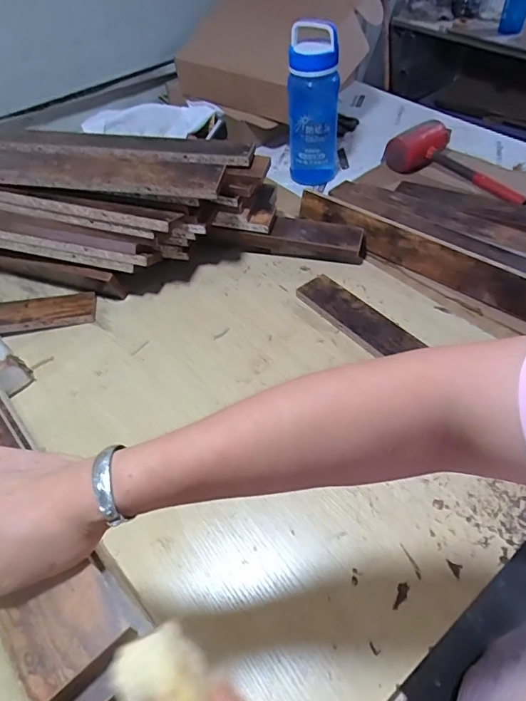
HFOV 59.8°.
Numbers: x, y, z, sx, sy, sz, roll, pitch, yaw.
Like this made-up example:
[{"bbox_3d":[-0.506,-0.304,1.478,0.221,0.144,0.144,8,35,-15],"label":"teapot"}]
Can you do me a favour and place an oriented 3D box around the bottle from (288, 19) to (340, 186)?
[{"bbox_3d":[0.104,-0.492,0.936,0.103,0.285,0.095,3,48,8],"label":"bottle"}]

